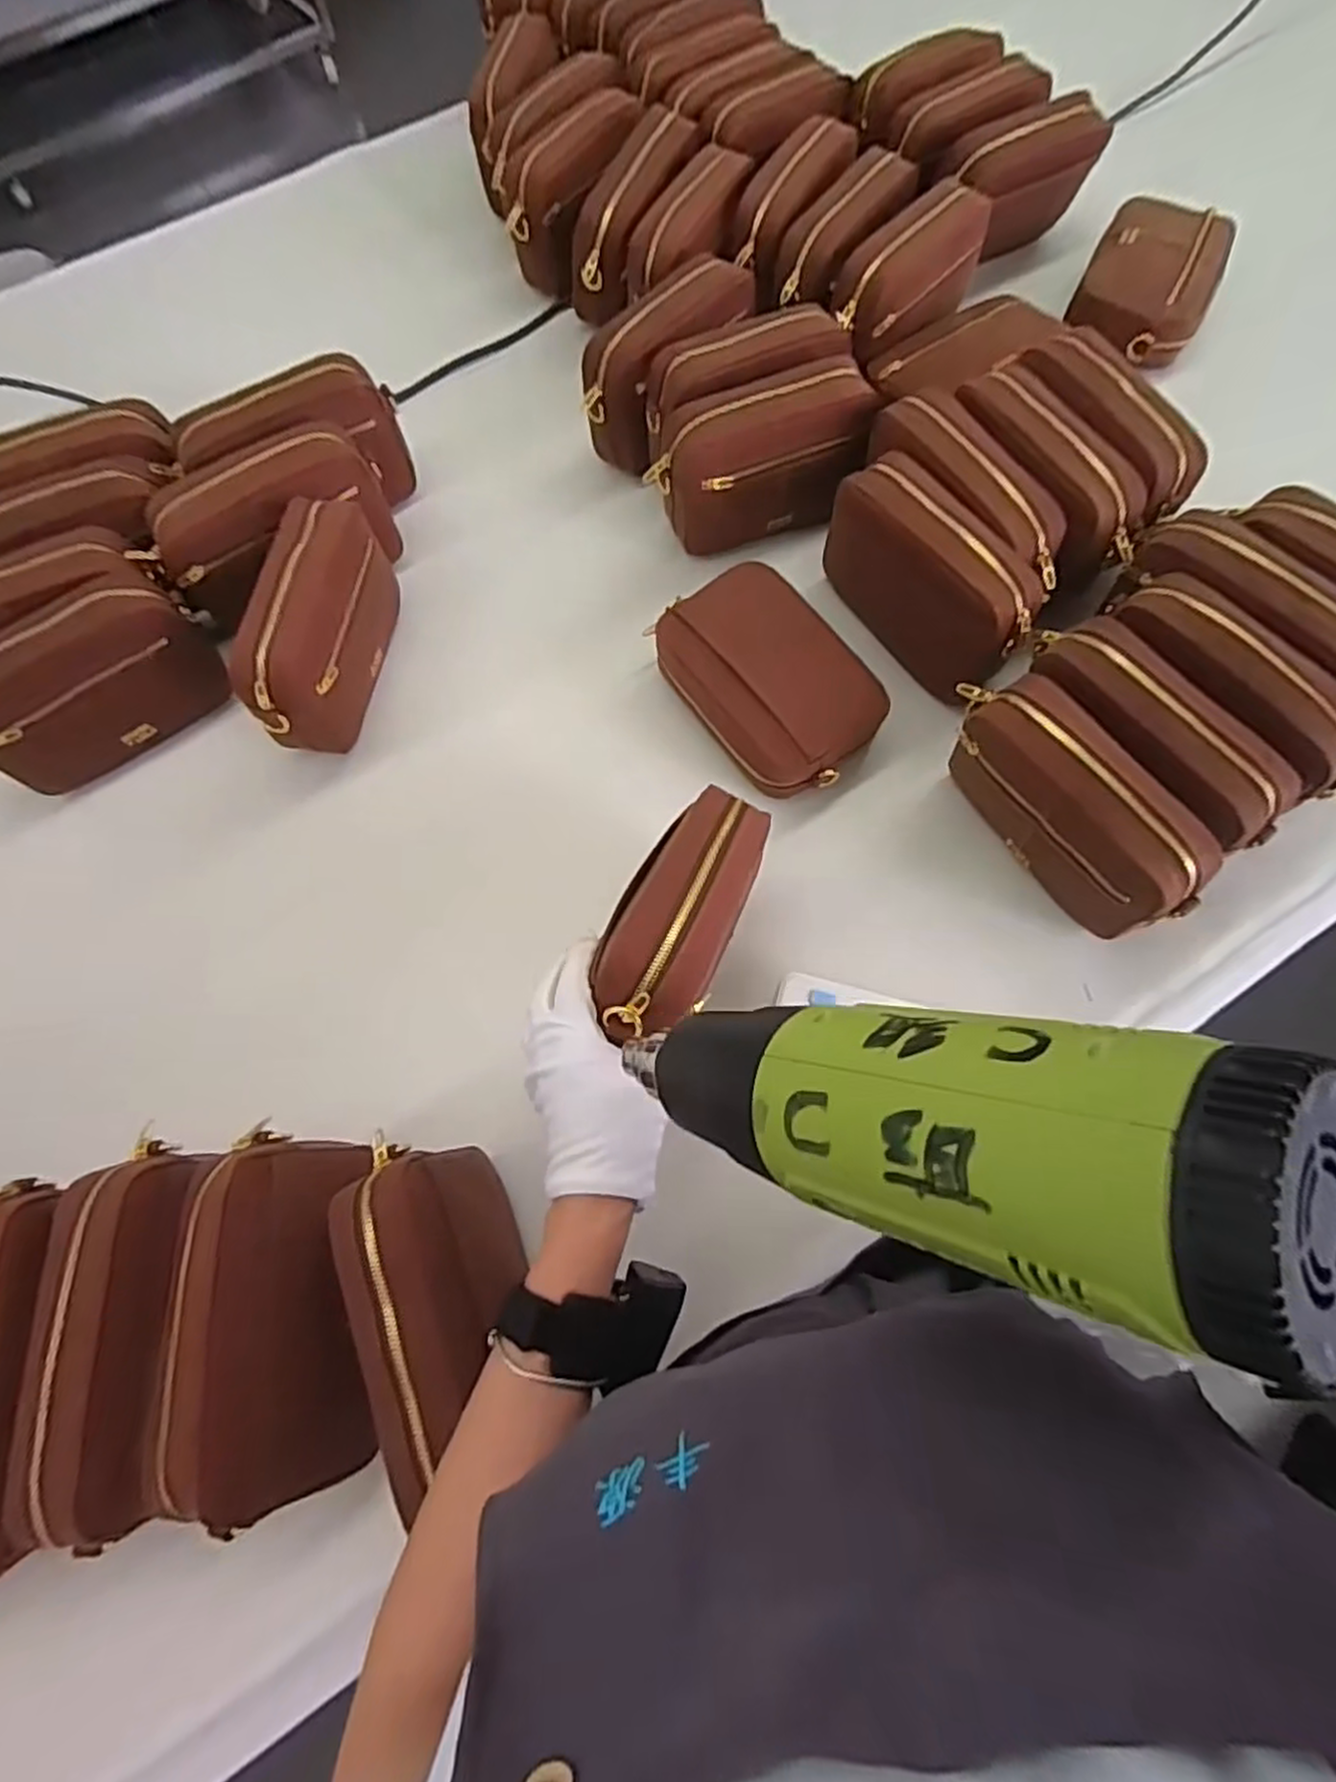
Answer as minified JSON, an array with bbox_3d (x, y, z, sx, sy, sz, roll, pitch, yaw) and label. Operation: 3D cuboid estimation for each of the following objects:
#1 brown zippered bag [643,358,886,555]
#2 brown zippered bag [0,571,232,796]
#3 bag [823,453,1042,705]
[{"bbox_3d":[0.083,-0.379,0.685,0.190,0.133,0.057,-12,70,-3],"label":"brown zippered bag"},{"bbox_3d":[-0.499,-0.179,0.647,0.203,0.113,0.076,-40,73,-12],"label":"brown zippered bag"},{"bbox_3d":[0.215,-0.256,0.629,0.071,0.108,0.192,-31,72,-10],"label":"bag"}]

